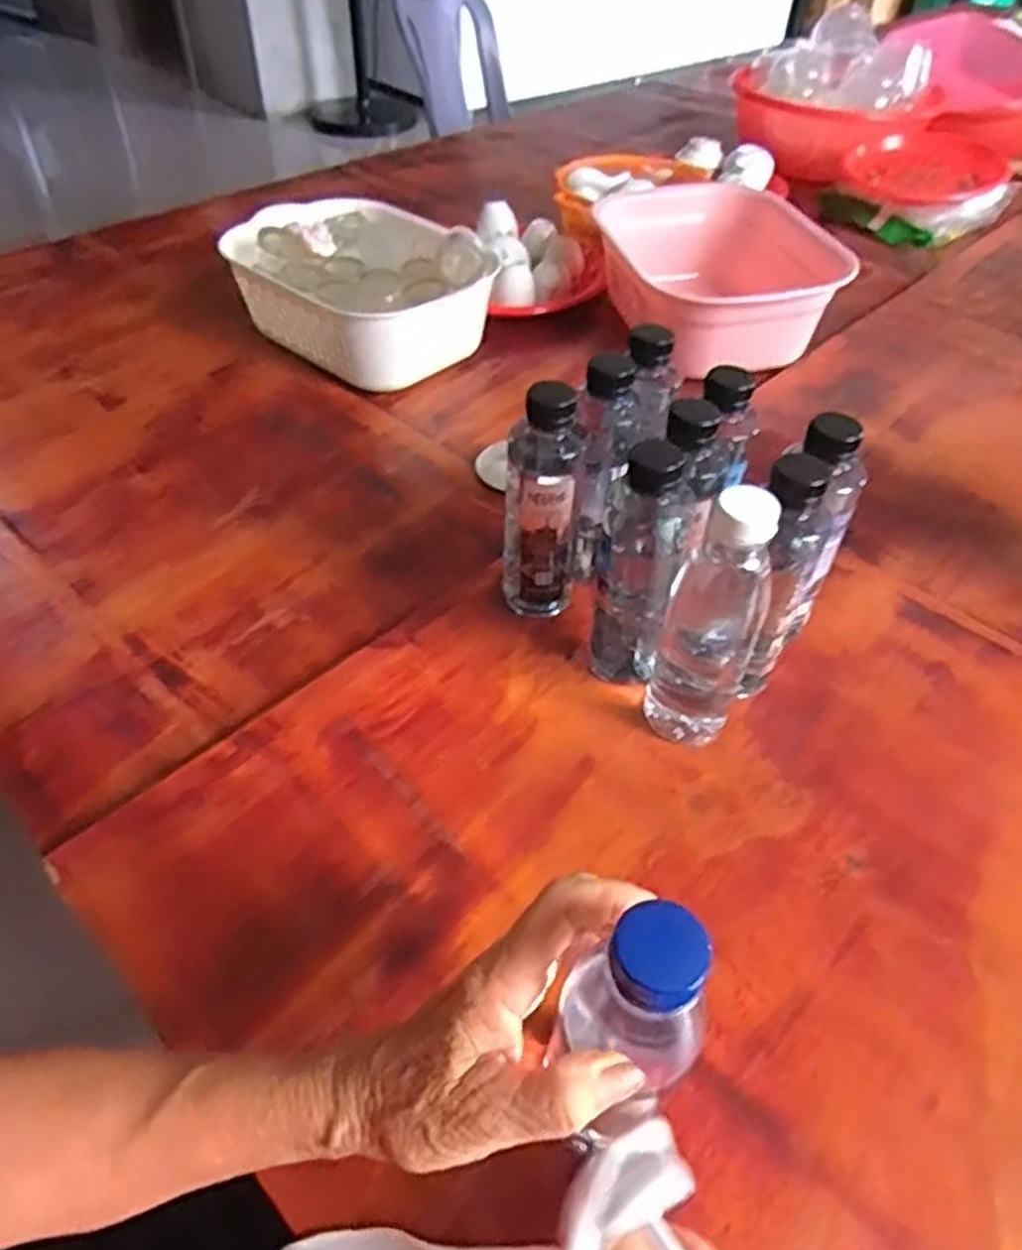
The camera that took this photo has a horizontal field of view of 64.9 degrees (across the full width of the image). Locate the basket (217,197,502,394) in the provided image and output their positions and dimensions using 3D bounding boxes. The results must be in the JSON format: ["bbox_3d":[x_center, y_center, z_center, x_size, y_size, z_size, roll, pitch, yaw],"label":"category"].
[{"bbox_3d":[-0.167,-0.375,0.906,0.278,0.104,0.217,33,55,27],"label":"basket"}]

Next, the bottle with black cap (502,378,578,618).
[{"bbox_3d":[0.020,-0.077,0.565,0.051,0.187,0.054,0,47,-1],"label":"bottle with black cap"}]

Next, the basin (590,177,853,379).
[{"bbox_3d":[0.229,-0.410,0.935,0.208,0.102,0.293,-7,47,-7],"label":"basin"}]

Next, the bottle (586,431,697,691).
[{"bbox_3d":[0.083,-0.034,0.513,0.053,0.176,0.060,11,48,9],"label":"bottle"}]

